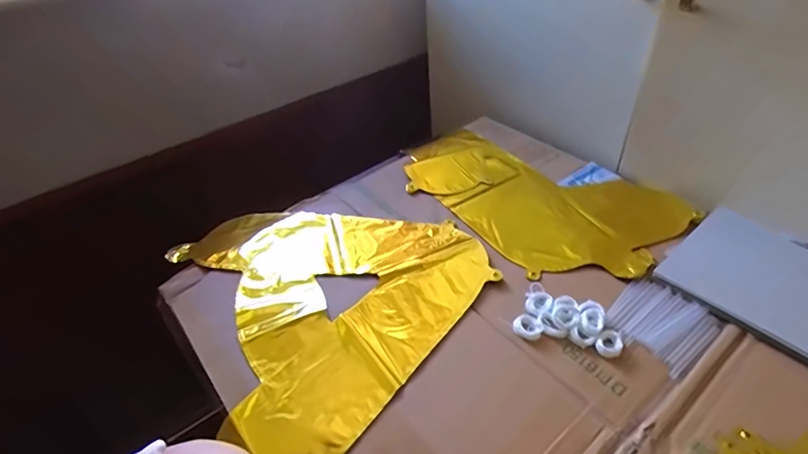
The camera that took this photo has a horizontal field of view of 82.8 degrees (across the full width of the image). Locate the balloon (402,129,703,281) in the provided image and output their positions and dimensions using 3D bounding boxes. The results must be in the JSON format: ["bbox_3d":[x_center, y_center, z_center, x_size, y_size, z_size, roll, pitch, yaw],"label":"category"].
[{"bbox_3d":[0.161,-0.053,0.632,0.228,0.019,0.372,-32,48,-26],"label":"balloon"}]

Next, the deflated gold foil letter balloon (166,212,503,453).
[{"bbox_3d":[-0.114,0.058,0.530,0.348,0.007,0.314,27,52,31],"label":"deflated gold foil letter balloon"}]

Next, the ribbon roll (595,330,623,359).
[{"bbox_3d":[0.197,0.112,0.438,0.023,0.008,0.029,25,51,30],"label":"ribbon roll"}]

